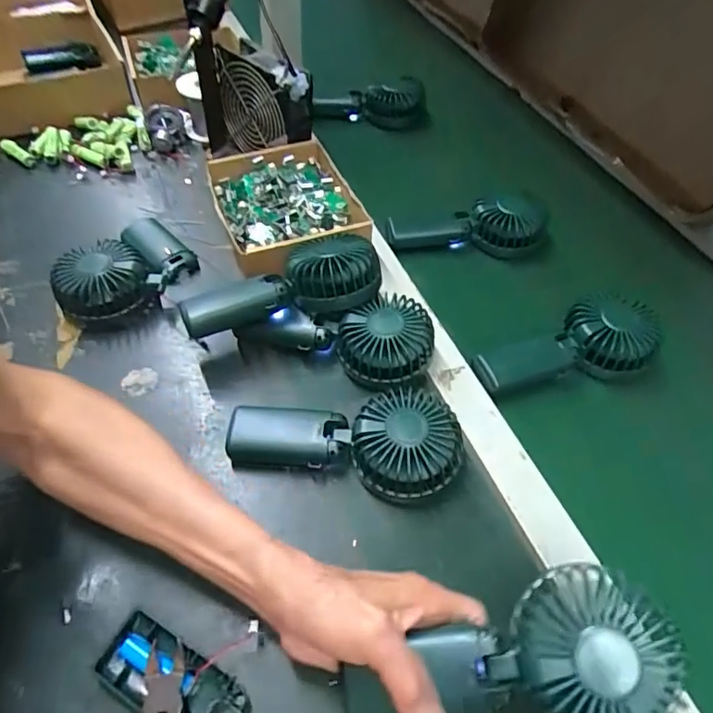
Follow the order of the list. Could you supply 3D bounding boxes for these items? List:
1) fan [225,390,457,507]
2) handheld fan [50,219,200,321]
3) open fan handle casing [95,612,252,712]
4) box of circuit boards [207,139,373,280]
[{"bbox_3d":[-0.010,0.062,0.428,0.180,0.044,0.079,8,52,2],"label":"fan"},{"bbox_3d":[-0.228,-0.095,0.540,0.096,0.046,0.152,20,54,11],"label":"handheld fan"},{"bbox_3d":[-0.116,0.206,0.334,0.098,0.019,0.044,26,55,16],"label":"open fan handle casing"},{"bbox_3d":[-0.078,-0.159,0.594,0.141,0.057,0.178,-17,55,-16],"label":"box of circuit boards"}]

